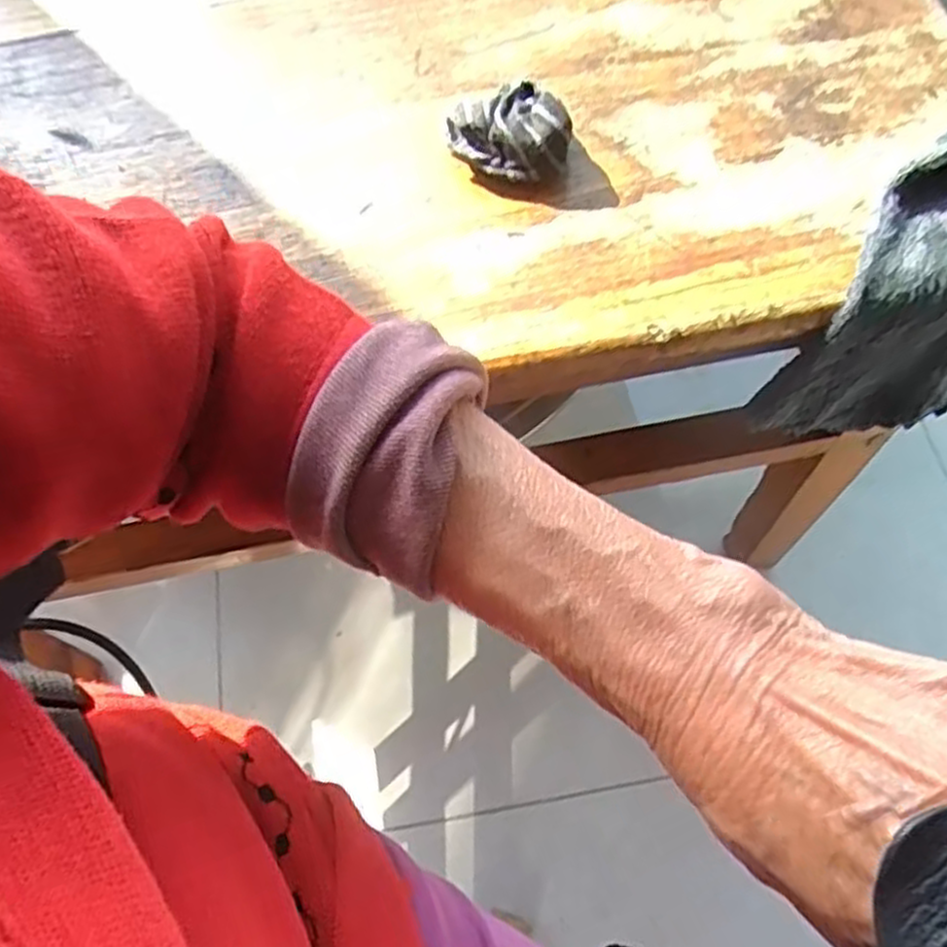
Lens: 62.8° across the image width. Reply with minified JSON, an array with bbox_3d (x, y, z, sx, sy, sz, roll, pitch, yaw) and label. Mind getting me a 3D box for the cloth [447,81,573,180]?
[{"bbox_3d":[0.018,-0.170,0.397,0.059,0.033,0.036,-5,63,1],"label":"cloth"}]

